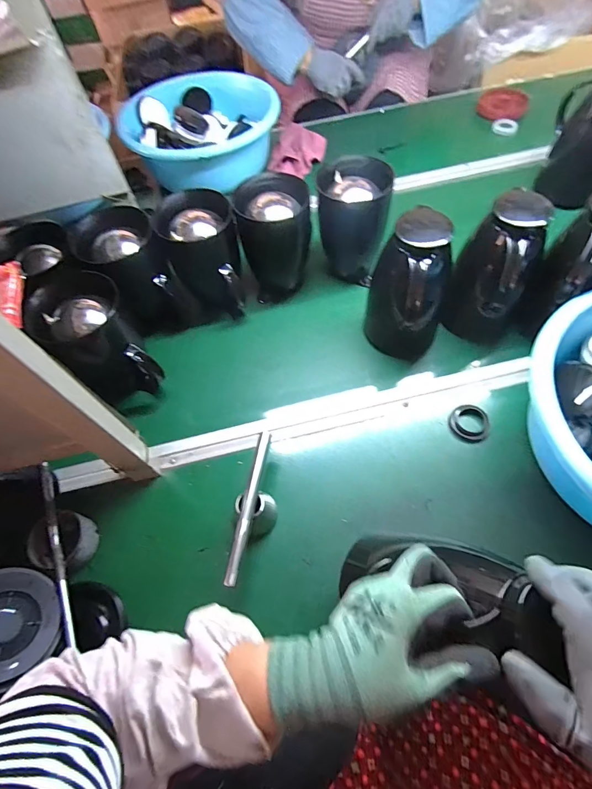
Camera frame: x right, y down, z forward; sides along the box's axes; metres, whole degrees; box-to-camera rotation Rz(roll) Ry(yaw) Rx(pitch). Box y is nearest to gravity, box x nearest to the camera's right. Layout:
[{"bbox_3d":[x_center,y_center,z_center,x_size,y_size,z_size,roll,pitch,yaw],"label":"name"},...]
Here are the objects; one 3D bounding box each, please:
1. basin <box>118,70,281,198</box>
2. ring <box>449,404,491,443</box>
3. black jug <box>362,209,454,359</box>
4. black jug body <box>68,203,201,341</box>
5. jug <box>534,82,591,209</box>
[{"bbox_3d":[-0.218,-0.592,0.876,0.287,0.131,0.291,-2,59,3],"label":"basin"},{"bbox_3d":[0.263,0.042,0.586,0.056,0.009,0.059,-2,59,3],"label":"ring"},{"bbox_3d":[0.171,-0.148,0.592,0.112,0.213,0.104,-34,62,-15],"label":"black jug"},{"bbox_3d":[-0.269,-0.196,0.652,0.120,0.172,0.126,-35,62,-15],"label":"black jug body"},{"bbox_3d":[0.562,-0.502,0.764,0.105,0.200,0.130,1,59,5],"label":"jug"}]

